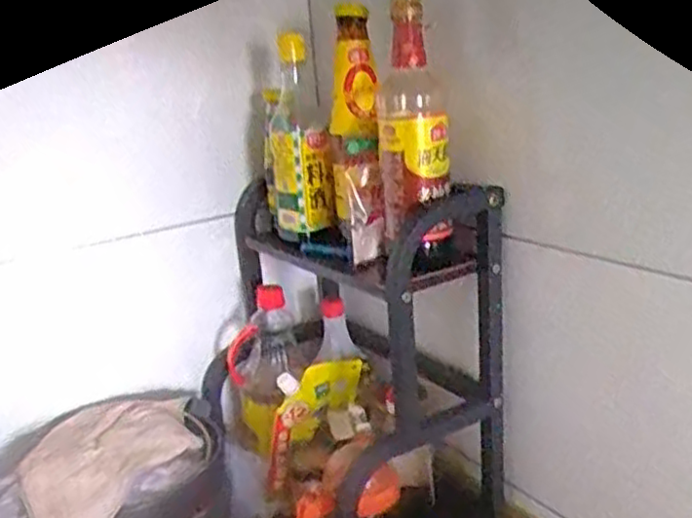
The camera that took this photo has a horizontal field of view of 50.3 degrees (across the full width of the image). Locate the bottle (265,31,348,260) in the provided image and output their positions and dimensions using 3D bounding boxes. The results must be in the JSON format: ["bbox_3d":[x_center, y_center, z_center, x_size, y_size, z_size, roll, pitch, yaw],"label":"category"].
[{"bbox_3d":[-0.058,-0.134,0.899,0.075,0.253,0.083,-9,17,-12],"label":"bottle"}]

